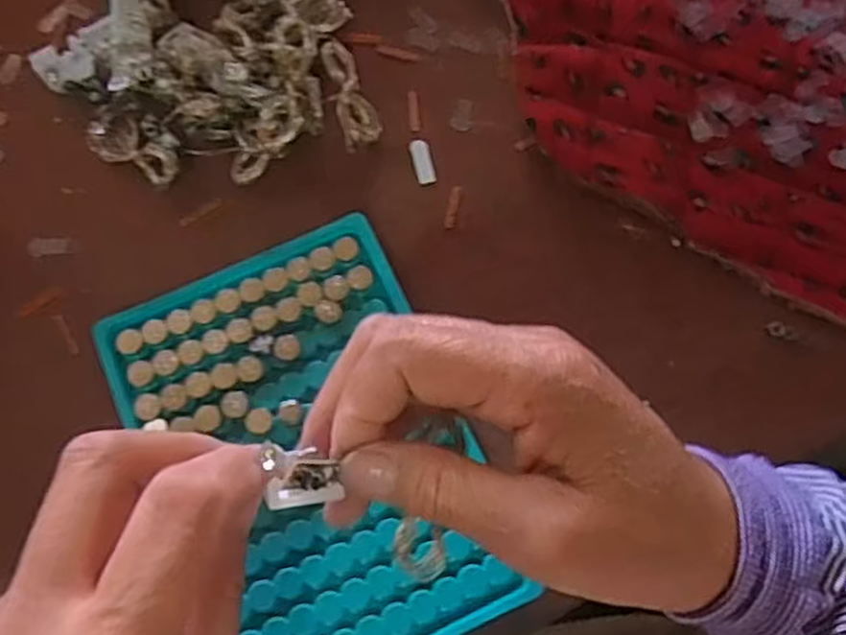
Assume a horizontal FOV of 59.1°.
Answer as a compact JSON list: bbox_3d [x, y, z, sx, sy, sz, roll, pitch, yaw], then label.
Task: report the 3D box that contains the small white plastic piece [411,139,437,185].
[{"bbox_3d":[0.000,-0.078,0.370,0.010,0.004,0.025,-12,73,-3],"label":"small white plastic piece"}]

